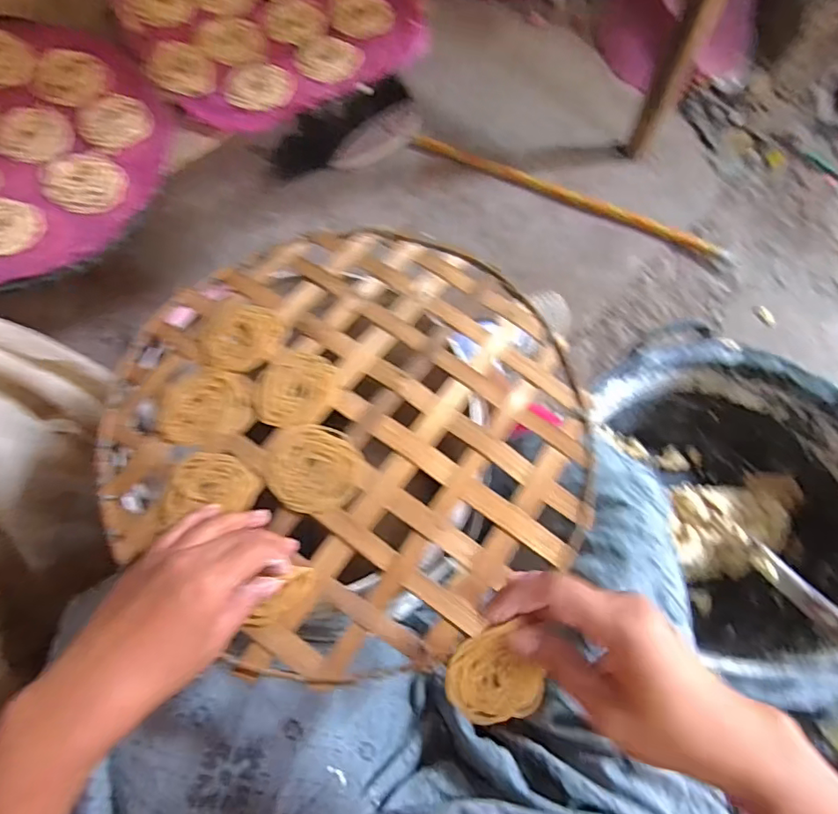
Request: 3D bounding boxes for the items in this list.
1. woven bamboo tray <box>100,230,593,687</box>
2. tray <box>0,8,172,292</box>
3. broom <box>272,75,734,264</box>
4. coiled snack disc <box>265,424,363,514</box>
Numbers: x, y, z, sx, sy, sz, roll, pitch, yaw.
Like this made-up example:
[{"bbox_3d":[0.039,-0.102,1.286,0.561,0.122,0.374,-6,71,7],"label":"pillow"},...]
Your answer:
[{"bbox_3d":[-0.058,0.008,0.452,0.369,0.024,0.374,-32,70,-13],"label":"woven bamboo tray"},{"bbox_3d":[-0.465,-0.290,0.594,0.340,0.086,0.330,0,67,0],"label":"tray"},{"bbox_3d":[0.150,-0.471,1.051,0.900,0.056,0.260,16,68,7],"label":"broom"},{"bbox_3d":[-0.083,0.047,0.427,0.073,0.007,0.070,0,67,0],"label":"coiled snack disc"}]

